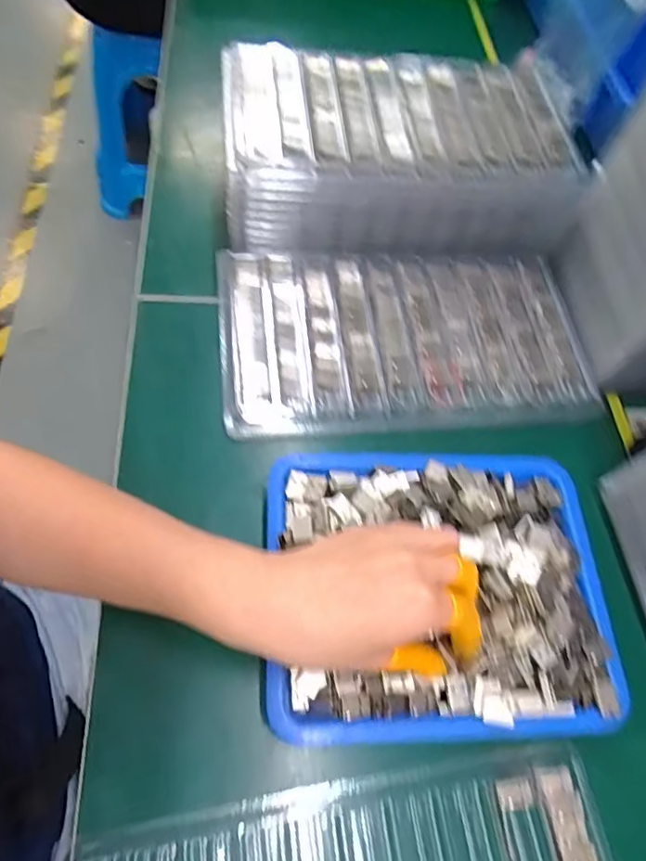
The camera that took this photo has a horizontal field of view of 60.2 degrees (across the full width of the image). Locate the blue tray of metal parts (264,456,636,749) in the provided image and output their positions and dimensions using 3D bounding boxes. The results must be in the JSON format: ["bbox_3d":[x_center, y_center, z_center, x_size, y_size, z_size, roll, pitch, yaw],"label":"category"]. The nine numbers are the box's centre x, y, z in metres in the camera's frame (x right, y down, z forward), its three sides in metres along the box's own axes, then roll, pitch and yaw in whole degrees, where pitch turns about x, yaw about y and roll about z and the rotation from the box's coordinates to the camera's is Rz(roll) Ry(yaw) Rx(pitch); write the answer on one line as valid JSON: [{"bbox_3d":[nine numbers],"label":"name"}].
[{"bbox_3d":[0.075,0.097,0.351,0.215,0.036,0.172,-2,63,-2],"label":"blue tray of metal parts"}]

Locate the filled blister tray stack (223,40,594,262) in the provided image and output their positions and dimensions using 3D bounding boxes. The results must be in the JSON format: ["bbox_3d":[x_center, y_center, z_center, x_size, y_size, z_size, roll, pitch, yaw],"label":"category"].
[{"bbox_3d":[0.069,-0.246,0.489,0.304,0.084,0.182,5,65,-4],"label":"filled blister tray stack"}]

